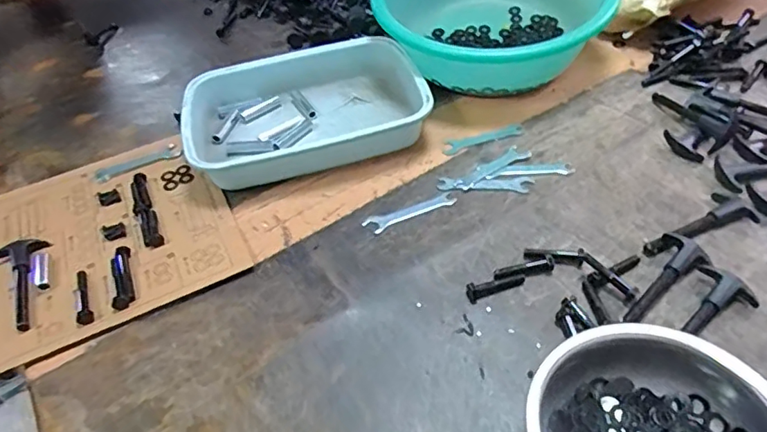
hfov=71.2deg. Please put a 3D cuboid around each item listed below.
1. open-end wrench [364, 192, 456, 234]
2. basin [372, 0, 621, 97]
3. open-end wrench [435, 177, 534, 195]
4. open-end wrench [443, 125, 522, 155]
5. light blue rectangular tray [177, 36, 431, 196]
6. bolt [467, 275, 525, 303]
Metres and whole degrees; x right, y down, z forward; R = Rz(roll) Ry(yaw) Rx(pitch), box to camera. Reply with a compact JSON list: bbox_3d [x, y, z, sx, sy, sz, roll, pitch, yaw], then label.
[{"bbox_3d":[0.031,-0.005,0.627,0.110,0.004,0.026,-19,46,-12],"label":"open-end wrench"},{"bbox_3d":[0.165,-0.317,0.824,0.331,0.162,0.331,-4,45,4],"label":"basin"},{"bbox_3d":[0.123,-0.037,0.644,0.112,0.004,0.023,2,45,9],"label":"open-end wrench"},{"bbox_3d":[0.130,-0.103,0.707,0.111,0.004,0.024,-16,45,-9],"label":"open-end wrench"},{"bbox_3d":[-0.112,-0.149,0.740,0.316,0.062,0.238,-14,45,-6],"label":"light blue rectangular tray"},{"bbox_3d":[0.113,0.070,0.535,0.061,0.011,0.017,-16,45,-9],"label":"bolt"}]

